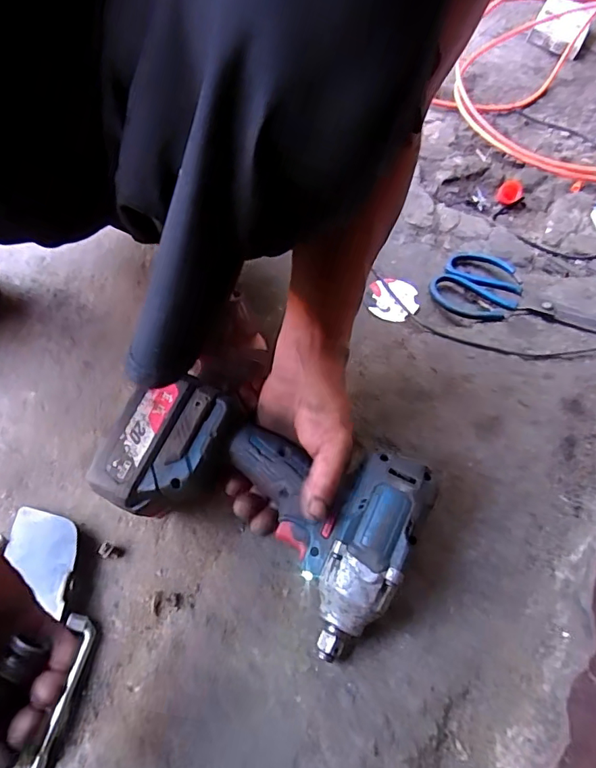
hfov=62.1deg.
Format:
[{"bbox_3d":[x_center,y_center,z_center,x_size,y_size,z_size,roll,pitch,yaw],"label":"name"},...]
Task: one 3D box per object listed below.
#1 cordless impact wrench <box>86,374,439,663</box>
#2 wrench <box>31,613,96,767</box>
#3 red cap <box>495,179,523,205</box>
[{"bbox_3d":[-0.033,0.091,0.390,0.237,0.066,0.137,23,74,10],"label":"cordless impact wrench"},{"bbox_3d":[-0.167,0.222,0.347,0.018,0.014,0.107,10,59,-6],"label":"wrench"},{"bbox_3d":[0.331,-0.300,0.774,0.036,0.007,0.046,23,81,14],"label":"red cap"}]

